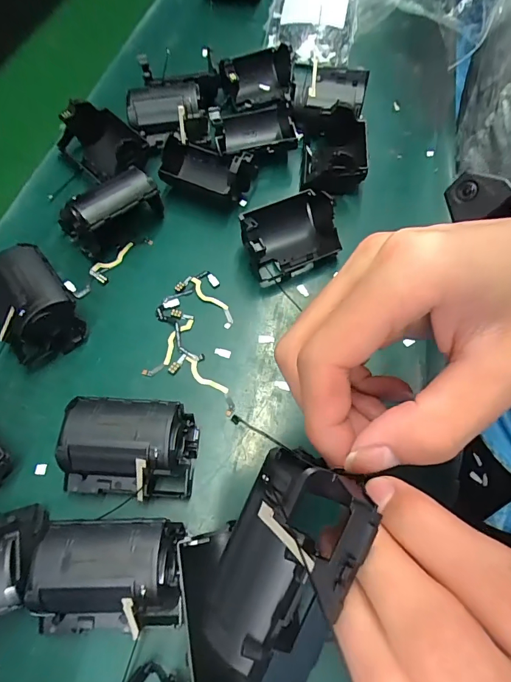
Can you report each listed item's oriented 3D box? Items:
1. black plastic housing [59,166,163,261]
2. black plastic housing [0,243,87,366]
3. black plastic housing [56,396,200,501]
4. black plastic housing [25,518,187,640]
[{"bbox_3d":[-0.109,-0.099,0.309,0.073,0.043,0.037,-34,69,-18],"label":"black plastic housing"},{"bbox_3d":[-0.153,-0.025,0.270,0.052,0.040,0.071,-30,68,-17],"label":"black plastic housing"},{"bbox_3d":[-0.071,0.061,0.229,0.071,0.041,0.049,5,62,0],"label":"black plastic housing"},{"bbox_3d":[-0.070,0.115,0.201,0.070,0.041,0.043,-1,62,1],"label":"black plastic housing"}]

